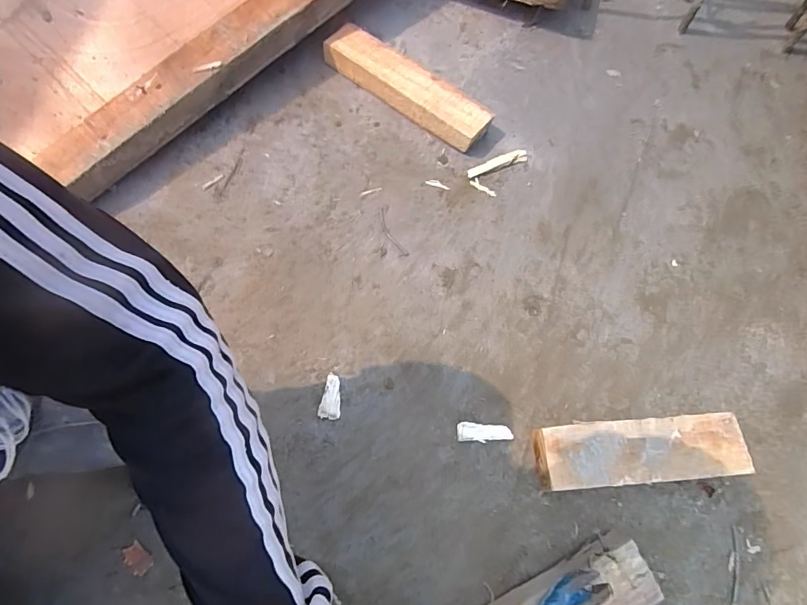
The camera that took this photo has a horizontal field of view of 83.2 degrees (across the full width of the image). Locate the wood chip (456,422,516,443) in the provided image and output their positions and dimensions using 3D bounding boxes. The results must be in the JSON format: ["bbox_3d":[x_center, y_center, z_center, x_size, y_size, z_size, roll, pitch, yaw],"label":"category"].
[{"bbox_3d":[0.089,0.144,0.499,0.059,0.008,0.021,4,69,0],"label":"wood chip"}]

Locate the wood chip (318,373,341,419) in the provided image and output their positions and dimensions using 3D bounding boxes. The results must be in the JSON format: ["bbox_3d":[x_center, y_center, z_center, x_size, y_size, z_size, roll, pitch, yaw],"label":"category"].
[{"bbox_3d":[-0.080,0.105,0.507,0.021,0.011,0.048,6,69,0],"label":"wood chip"}]

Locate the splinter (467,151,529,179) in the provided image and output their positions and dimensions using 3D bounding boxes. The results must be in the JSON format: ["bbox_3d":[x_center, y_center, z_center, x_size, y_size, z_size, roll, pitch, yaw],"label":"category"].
[{"bbox_3d":[0.128,-0.189,0.620,0.090,0.006,0.016,-22,71,-10],"label":"splinter"}]

